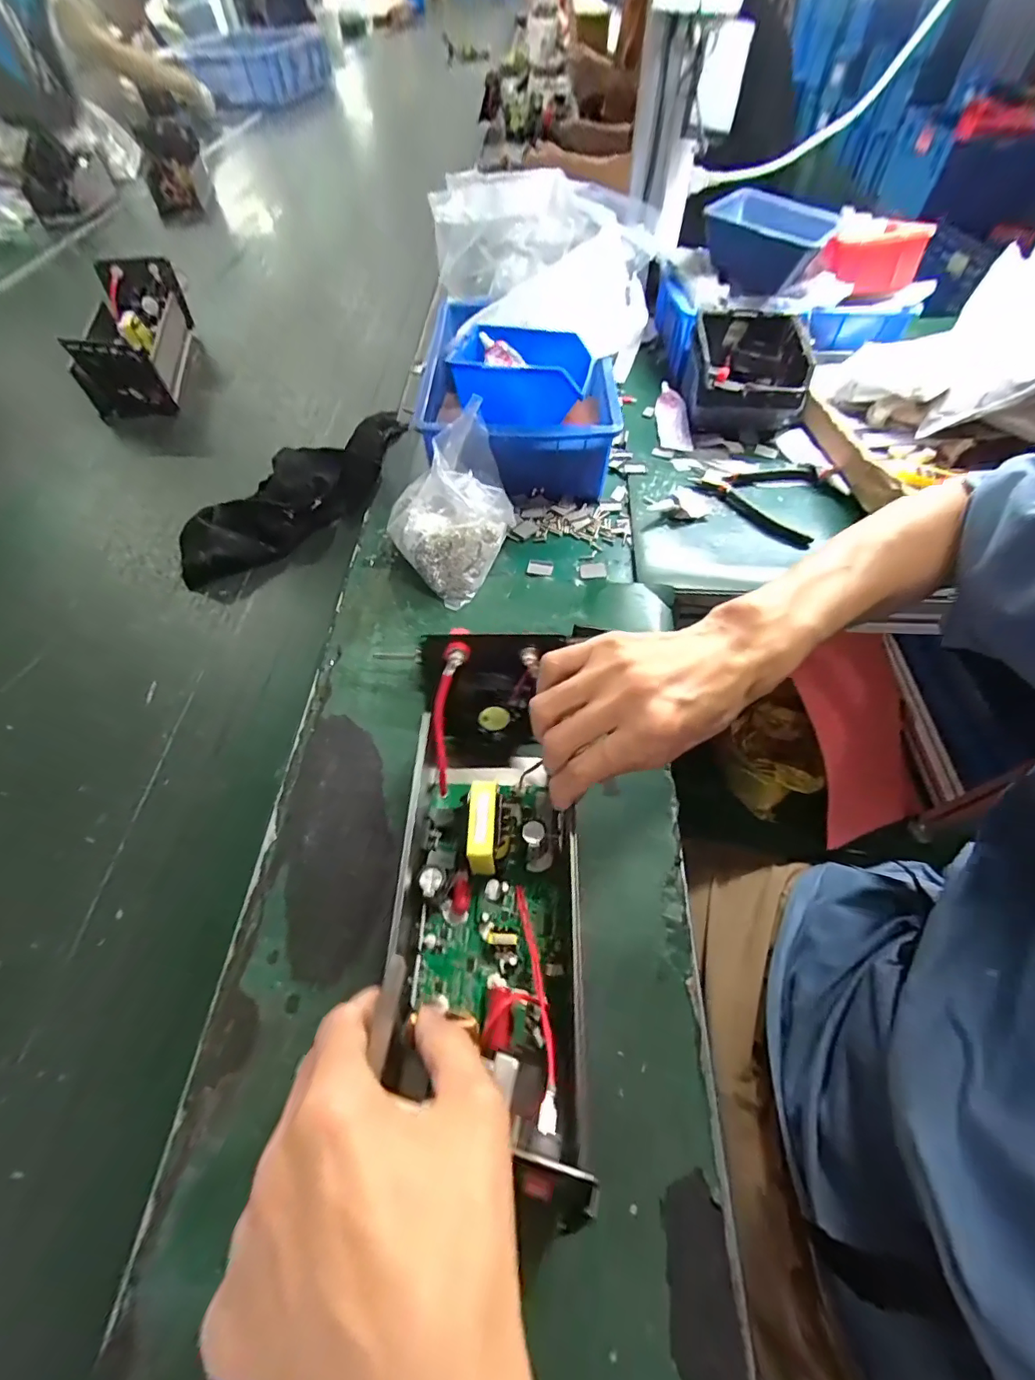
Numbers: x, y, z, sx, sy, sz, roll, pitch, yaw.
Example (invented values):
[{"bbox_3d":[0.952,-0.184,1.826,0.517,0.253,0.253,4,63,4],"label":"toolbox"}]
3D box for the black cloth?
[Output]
[{"bbox_3d":[-0.223,-0.219,0.536,0.097,0.055,0.310,29,61,18],"label":"black cloth"}]

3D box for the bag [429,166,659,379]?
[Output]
[{"bbox_3d":[0.032,-0.498,0.603,0.257,0.153,0.197,3,57,2],"label":"bag"}]

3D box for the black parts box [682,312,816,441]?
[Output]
[{"bbox_3d":[0.273,-0.377,0.603,0.134,0.088,0.140,8,57,6],"label":"black parts box"}]

